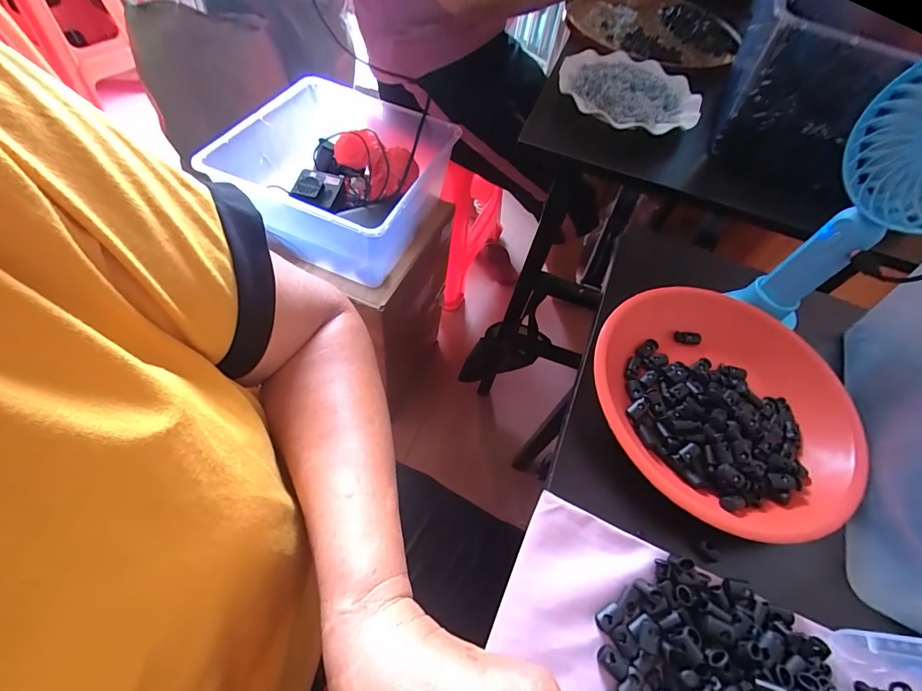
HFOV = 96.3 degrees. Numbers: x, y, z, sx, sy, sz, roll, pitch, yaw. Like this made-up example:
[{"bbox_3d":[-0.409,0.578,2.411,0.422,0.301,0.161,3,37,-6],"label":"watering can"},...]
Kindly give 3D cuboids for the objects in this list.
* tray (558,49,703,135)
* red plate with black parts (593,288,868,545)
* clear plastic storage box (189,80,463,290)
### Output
[{"bbox_3d":[0.223,-0.346,0.550,0.175,0.030,0.179,2,57,-3],"label":"tray"},{"bbox_3d":[0.195,0.039,0.311,0.184,0.029,0.189,3,57,-5],"label":"red plate with black parts"},{"bbox_3d":[-0.191,-0.293,0.718,0.325,0.150,0.337,25,58,8],"label":"clear plastic storage box"}]

